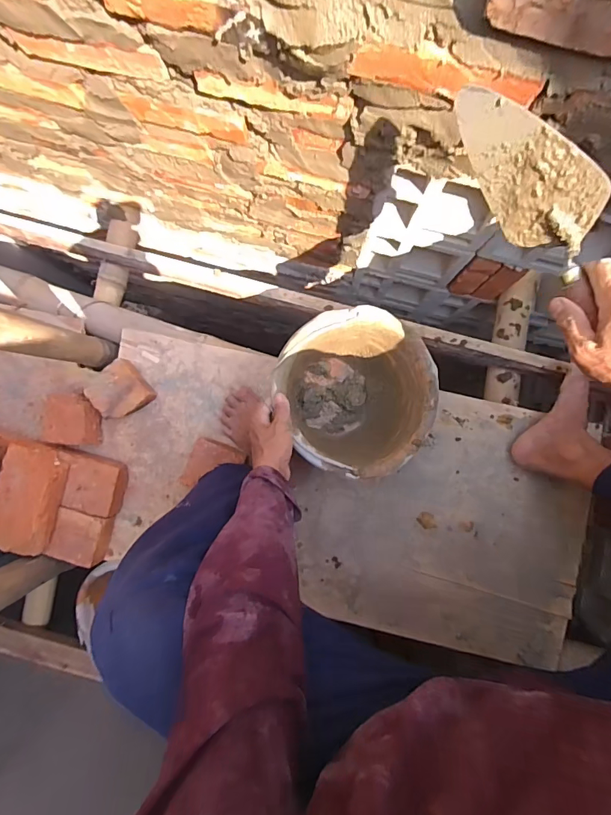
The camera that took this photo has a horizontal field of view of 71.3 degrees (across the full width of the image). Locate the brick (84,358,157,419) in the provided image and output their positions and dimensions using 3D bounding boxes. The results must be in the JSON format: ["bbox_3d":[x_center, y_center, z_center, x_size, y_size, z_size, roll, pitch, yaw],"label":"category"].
[{"bbox_3d":[-0.361,-0.031,0.831,0.103,0.054,0.097,-36,89,0],"label":"brick"}]

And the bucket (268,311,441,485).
[{"bbox_3d":[0.086,-0.024,0.718,0.232,0.177,0.245,0,89,0],"label":"bucket"}]

